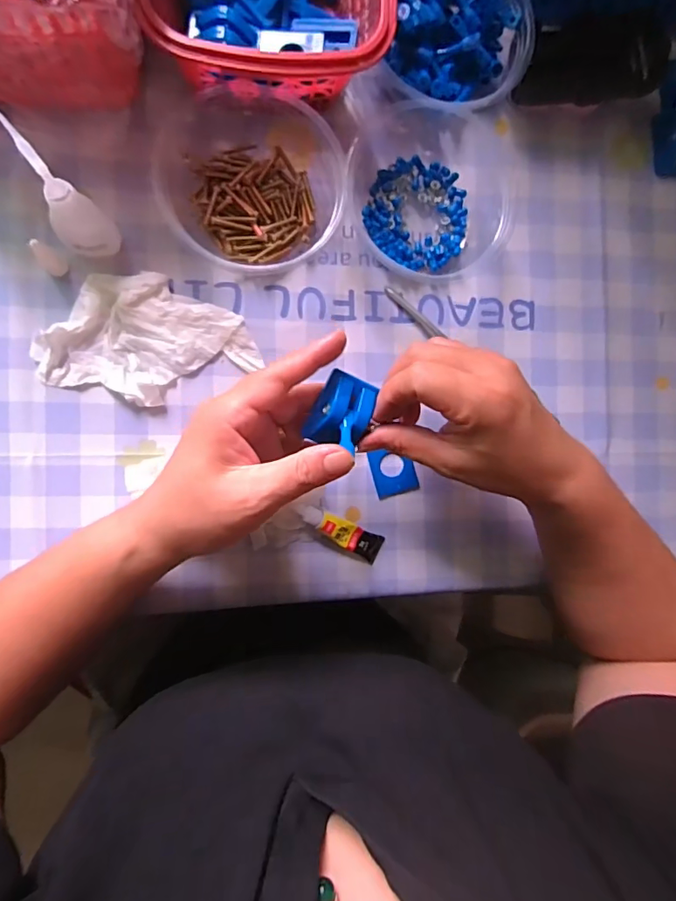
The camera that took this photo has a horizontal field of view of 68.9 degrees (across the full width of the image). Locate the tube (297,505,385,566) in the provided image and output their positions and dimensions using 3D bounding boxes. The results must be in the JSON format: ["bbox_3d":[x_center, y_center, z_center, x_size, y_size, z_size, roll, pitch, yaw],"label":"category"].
[{"bbox_3d":[0.003,0.056,0.339,0.068,0.008,0.019,32,85,-23],"label":"tube"}]

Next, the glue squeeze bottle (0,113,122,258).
[{"bbox_3d":[-0.150,-0.136,0.267,0.027,0.120,0.023,14,88,-8],"label":"glue squeeze bottle"}]

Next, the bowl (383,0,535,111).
[{"bbox_3d":[0.080,-0.292,0.342,0.098,0.039,0.115,4,90,-9],"label":"bowl"}]

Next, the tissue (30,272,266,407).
[{"bbox_3d":[-0.123,-0.072,0.325,0.134,0.014,0.081,12,88,-8],"label":"tissue"}]

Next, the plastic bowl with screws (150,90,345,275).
[{"bbox_3d":[-0.054,-0.179,0.322,0.121,0.041,0.117,5,90,-9],"label":"plastic bowl with screws"}]

